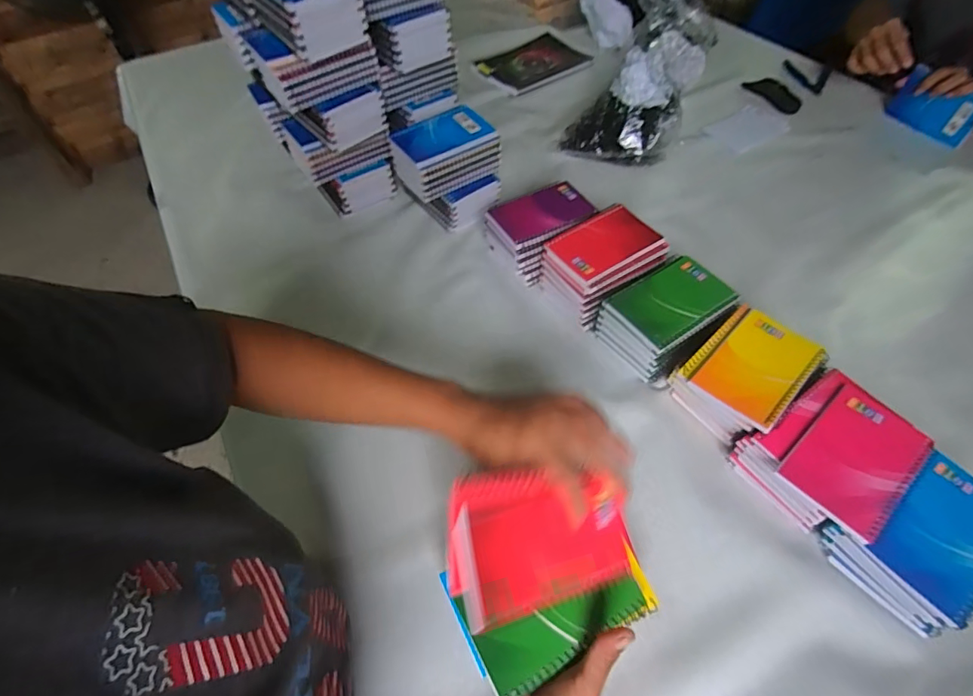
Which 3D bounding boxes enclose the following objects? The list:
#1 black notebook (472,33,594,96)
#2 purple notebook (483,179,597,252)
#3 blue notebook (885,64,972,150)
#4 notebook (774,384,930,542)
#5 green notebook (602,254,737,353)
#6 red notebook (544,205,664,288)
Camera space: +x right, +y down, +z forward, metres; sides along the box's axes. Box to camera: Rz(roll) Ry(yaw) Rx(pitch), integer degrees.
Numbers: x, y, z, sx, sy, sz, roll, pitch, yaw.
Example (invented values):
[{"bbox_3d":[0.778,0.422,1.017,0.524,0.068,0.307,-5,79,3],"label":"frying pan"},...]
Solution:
[{"bbox_3d":[0.098,-0.604,0.985,0.222,0.015,0.168,-31,59,-17],"label":"black notebook"},{"bbox_3d":[0.072,-0.181,0.626,0.130,0.015,0.092,-29,58,-16],"label":"purple notebook"},{"bbox_3d":[0.740,-0.399,0.774,0.016,0.082,0.134,-24,57,-13],"label":"blue notebook"},{"bbox_3d":[0.329,0.097,0.417,0.130,0.009,0.081,-38,61,-21],"label":"notebook"},{"bbox_3d":[0.209,-0.056,0.527,0.132,0.007,0.088,-30,58,-17],"label":"green notebook"},{"bbox_3d":[0.149,-0.131,0.582,0.134,0.013,0.084,-31,59,-18],"label":"red notebook"}]

